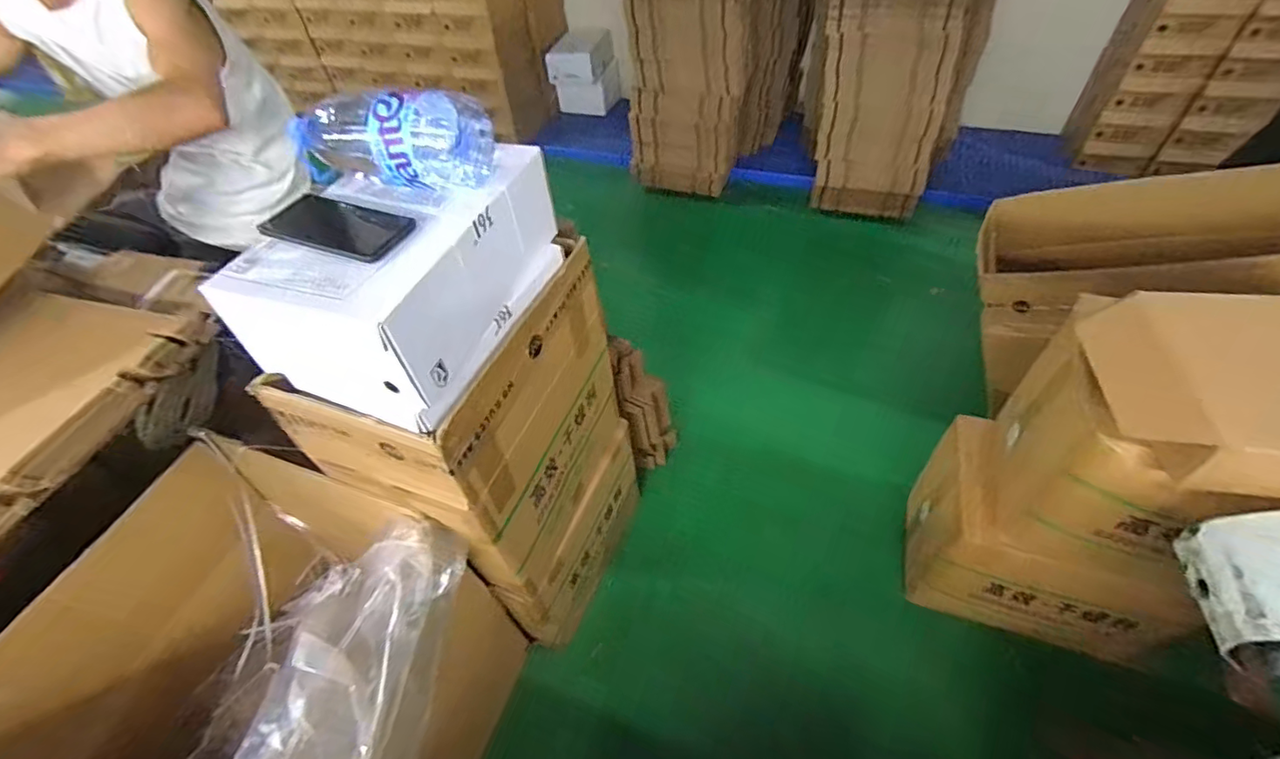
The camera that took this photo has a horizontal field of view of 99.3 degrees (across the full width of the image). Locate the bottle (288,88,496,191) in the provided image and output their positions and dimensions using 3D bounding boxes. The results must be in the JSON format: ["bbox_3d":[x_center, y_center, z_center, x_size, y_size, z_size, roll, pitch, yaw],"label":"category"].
[{"bbox_3d":[-0.303,-0.281,0.634,0.245,0.091,0.097,4,51,7],"label":"bottle"}]

